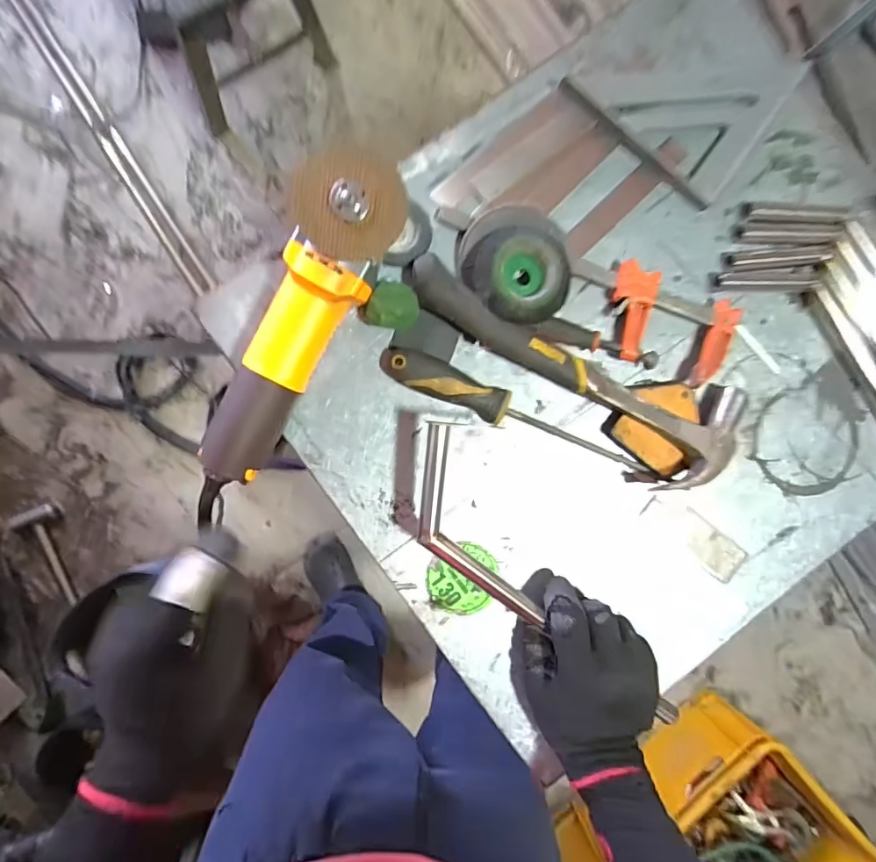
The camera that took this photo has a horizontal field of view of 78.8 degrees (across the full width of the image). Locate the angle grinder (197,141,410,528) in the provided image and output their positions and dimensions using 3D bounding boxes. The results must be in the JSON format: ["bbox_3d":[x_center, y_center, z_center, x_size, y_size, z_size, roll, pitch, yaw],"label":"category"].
[{"bbox_3d":[-0.122,-0.070,0.437,0.074,0.077,0.313,27,101,-5],"label":"angle grinder"}]

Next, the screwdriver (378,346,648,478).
[{"bbox_3d":[0.073,-0.015,0.485,0.261,0.035,0.031,22,88,-6],"label":"screwdriver"}]

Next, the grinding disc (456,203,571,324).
[{"bbox_3d":[0.070,-0.150,0.470,0.096,0.040,0.107,-42,94,-4],"label":"grinding disc"}]

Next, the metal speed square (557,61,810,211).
[{"bbox_3d":[0.237,-0.327,0.498,0.167,0.018,0.174,38,87,-5],"label":"metal speed square"}]

